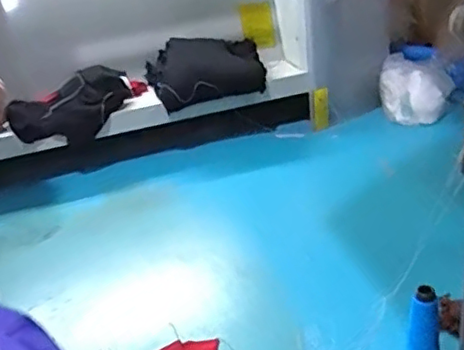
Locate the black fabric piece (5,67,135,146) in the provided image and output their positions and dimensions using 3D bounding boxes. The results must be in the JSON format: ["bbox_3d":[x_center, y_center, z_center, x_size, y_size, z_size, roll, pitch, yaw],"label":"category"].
[{"bbox_3d":[-0.455,-0.190,1.762,0.362,0.153,0.162,-20,30,-23],"label":"black fabric piece"}]

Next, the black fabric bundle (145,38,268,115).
[{"bbox_3d":[-0.077,-0.332,1.874,0.362,0.134,0.263,-11,27,-7],"label":"black fabric bundle"}]

